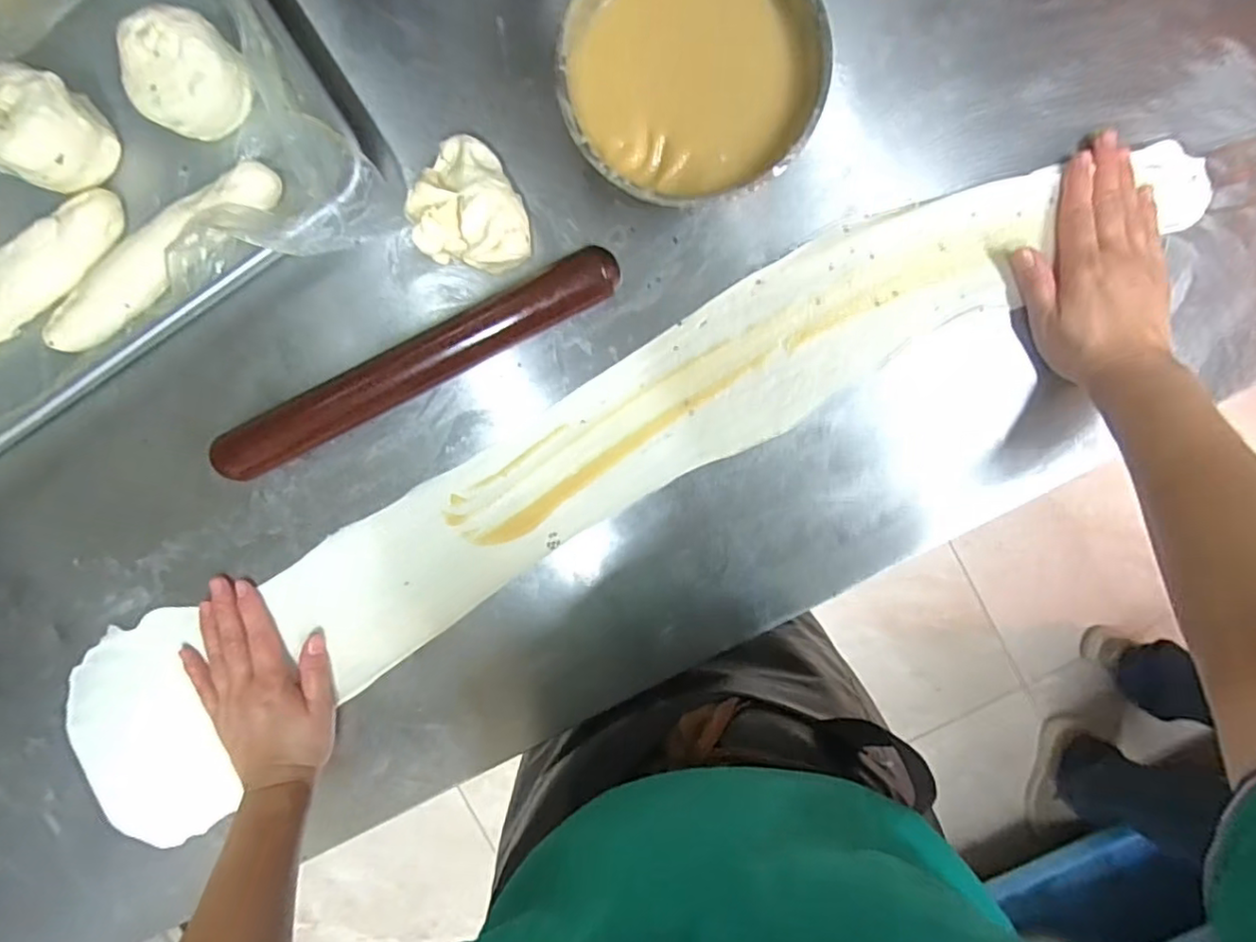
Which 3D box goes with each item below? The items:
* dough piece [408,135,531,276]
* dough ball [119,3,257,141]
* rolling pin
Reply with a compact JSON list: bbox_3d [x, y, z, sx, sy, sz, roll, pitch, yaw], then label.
[{"bbox_3d":[-0.116,-0.188,0.446,0.080,0.048,0.094,-13,94,3],"label":"dough piece"},{"bbox_3d":[-0.303,-0.271,0.425,0.059,0.049,0.072,35,95,-1],"label":"dough ball"},{"bbox_3d":[-0.156,-0.074,0.452,0.318,0.032,0.038,-26,93,3],"label":"rolling pin"}]

